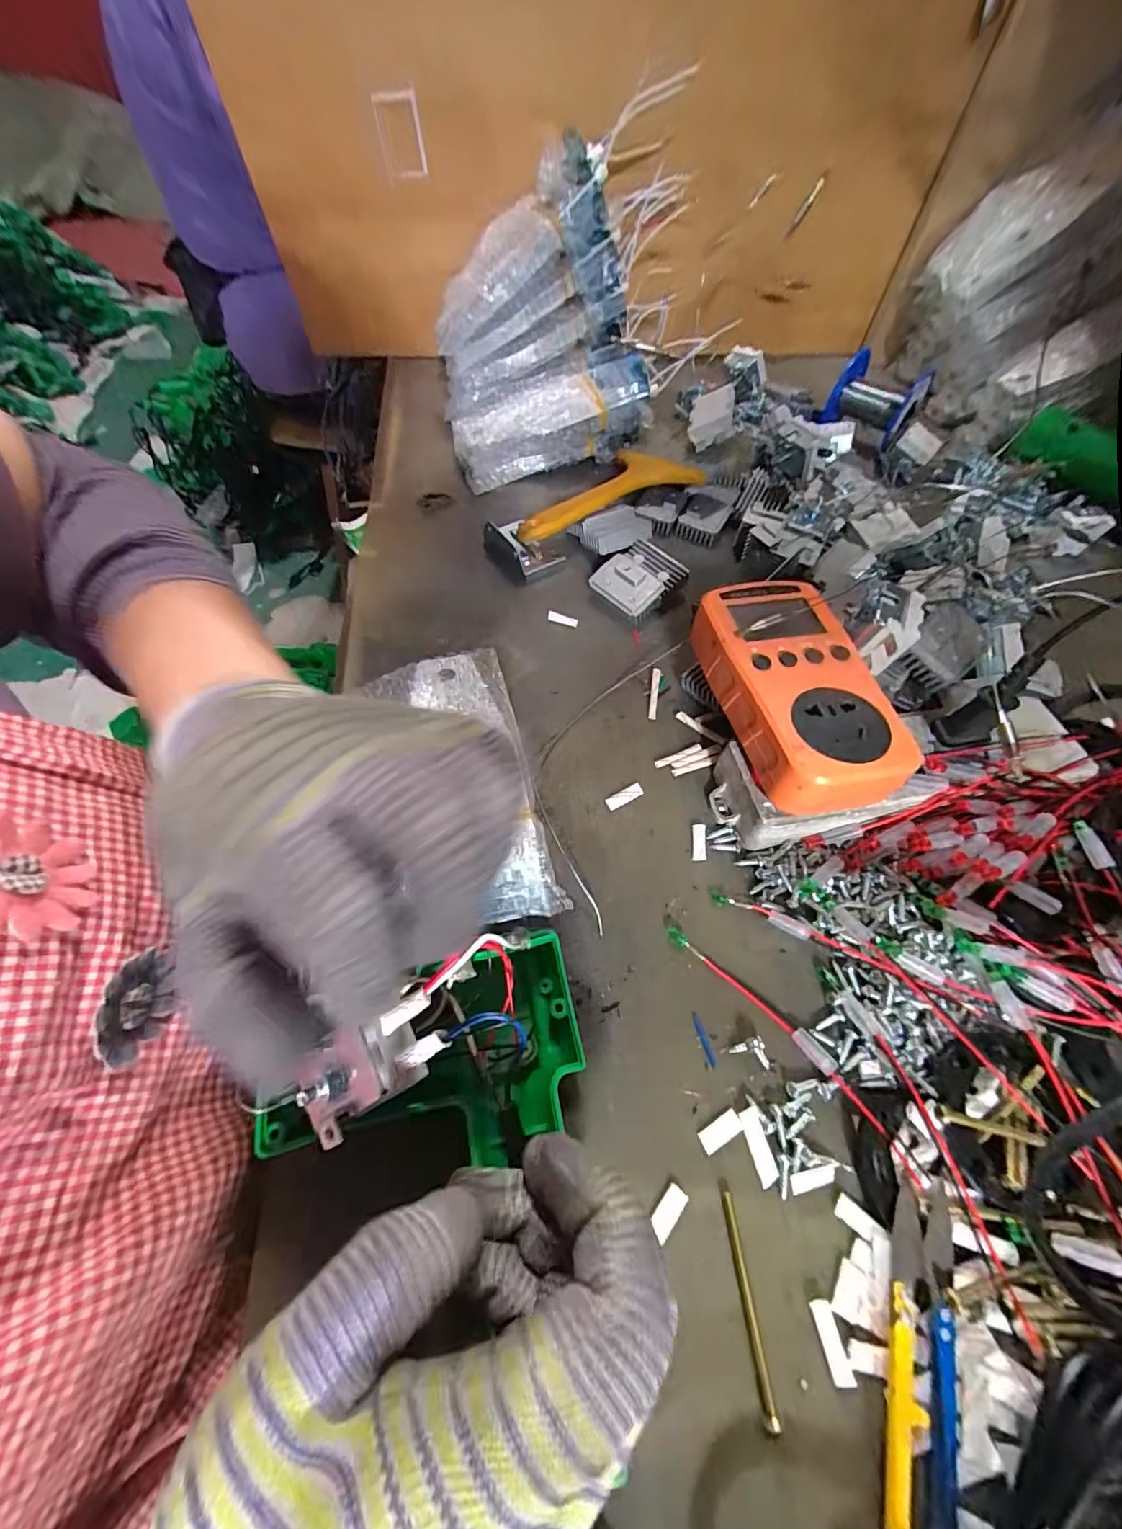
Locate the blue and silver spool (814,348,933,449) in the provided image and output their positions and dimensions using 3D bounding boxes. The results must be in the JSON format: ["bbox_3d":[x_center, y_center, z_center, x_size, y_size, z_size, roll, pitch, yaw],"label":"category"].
[{"bbox_3d":[0.283,-0.327,0.450,0.048,0.050,0.078,-38,67,-21],"label":"blue and silver spool"}]

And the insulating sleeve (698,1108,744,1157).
[{"bbox_3d":[0.064,0.146,0.196,0.018,0.004,0.008,-24,62,-14],"label":"insulating sleeve"}]

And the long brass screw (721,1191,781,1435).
[{"bbox_3d":[0.064,0.186,0.172,0.004,0.006,0.057,-6,59,-1],"label":"long brass screw"}]

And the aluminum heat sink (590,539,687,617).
[{"bbox_3d":[0.054,-0.130,0.349,0.055,0.017,0.045,-41,66,-20],"label":"aluminum heat sink"}]

